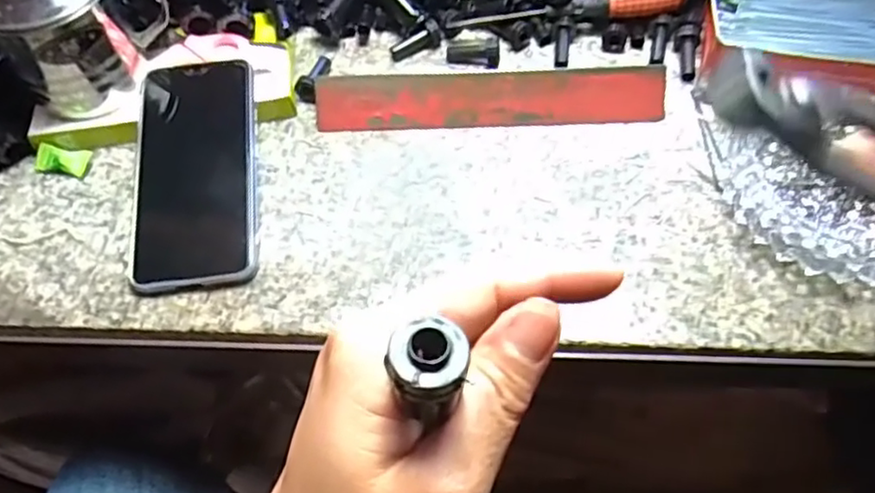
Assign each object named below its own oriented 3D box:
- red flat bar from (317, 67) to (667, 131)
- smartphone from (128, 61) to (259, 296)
[{"bbox_3d":[0.033,-0.097,0.434,0.225,0.011,0.038,1,103,3],"label":"red flat bar"},{"bbox_3d":[-0.152,-0.048,0.410,0.073,0.011,0.155,-7,67,2],"label":"smartphone"}]

